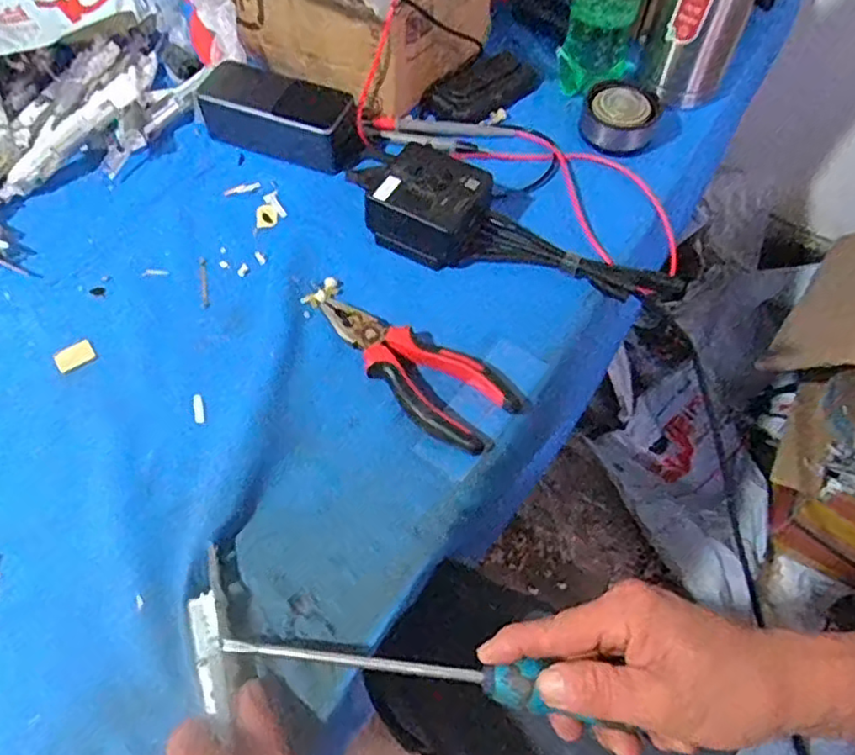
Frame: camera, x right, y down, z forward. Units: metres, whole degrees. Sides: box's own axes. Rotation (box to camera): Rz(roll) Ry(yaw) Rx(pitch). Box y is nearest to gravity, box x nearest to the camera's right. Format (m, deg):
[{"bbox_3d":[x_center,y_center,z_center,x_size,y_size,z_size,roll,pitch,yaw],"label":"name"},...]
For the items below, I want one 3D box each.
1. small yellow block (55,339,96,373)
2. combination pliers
[{"bbox_3d":[-0.254,-0.016,0.475,0.026,0.007,0.015,-33,66,-18],"label":"small yellow block"},{"bbox_3d":[-0.011,-0.012,0.464,0.156,0.016,0.062,39,67,19],"label":"combination pliers"}]

